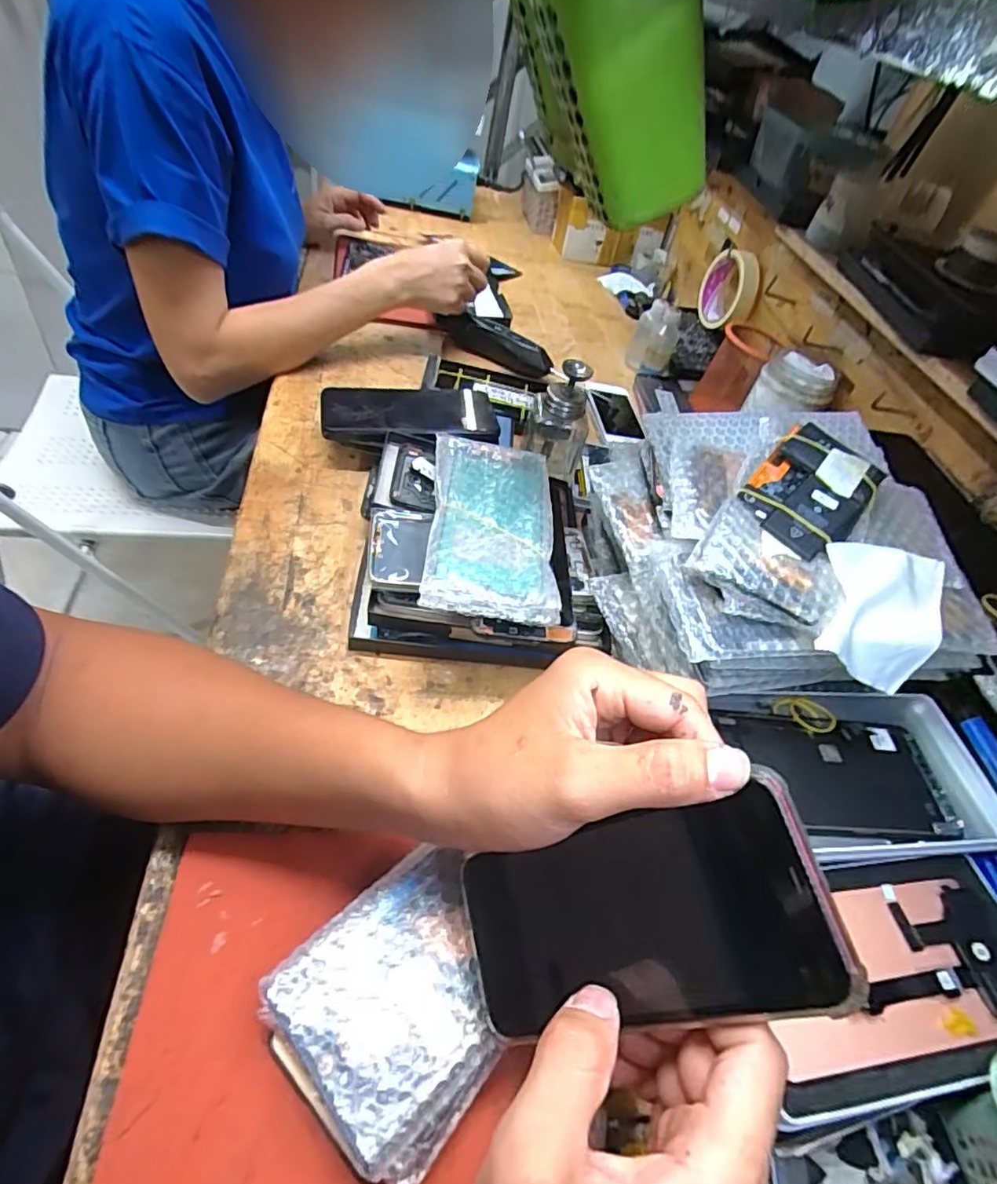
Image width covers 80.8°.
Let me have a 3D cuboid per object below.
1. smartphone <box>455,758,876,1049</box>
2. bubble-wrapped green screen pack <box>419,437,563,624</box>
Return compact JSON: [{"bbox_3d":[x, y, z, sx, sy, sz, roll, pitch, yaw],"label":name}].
[{"bbox_3d":[0.049,0.131,0.233,0.157,0.011,0.070,-29,61,26],"label":"smartphone"},{"bbox_3d":[-0.005,-0.051,0.424,0.088,0.017,0.164,8,51,-10],"label":"bubble-wrapped green screen pack"}]

